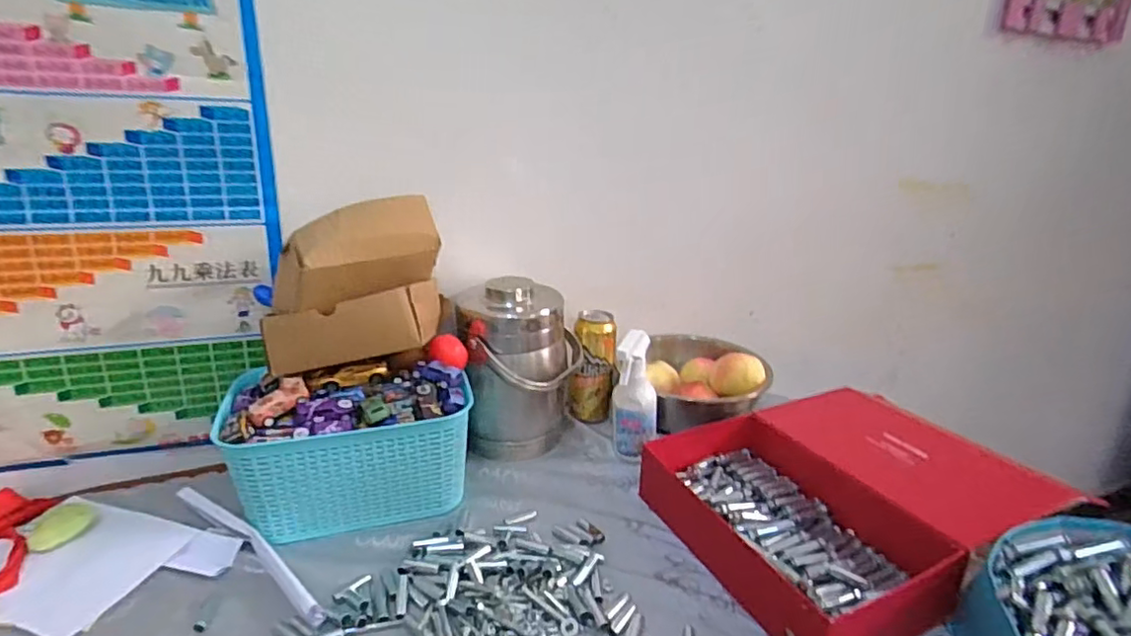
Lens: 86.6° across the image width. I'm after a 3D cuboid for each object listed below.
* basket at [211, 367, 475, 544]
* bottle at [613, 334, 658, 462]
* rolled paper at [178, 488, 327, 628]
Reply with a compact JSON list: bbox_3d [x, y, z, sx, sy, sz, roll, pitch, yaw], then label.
[{"bbox_3d":[-0.260,0.159,0.743,0.277,0.138,0.158,-5,21,-17],"label":"basket"},{"bbox_3d":[0.094,0.116,0.805,0.061,0.186,0.056,4,21,7],"label":"bottle"},{"bbox_3d":[-0.343,0.248,0.650,0.292,0.018,0.026,16,25,34],"label":"rolled paper"}]

